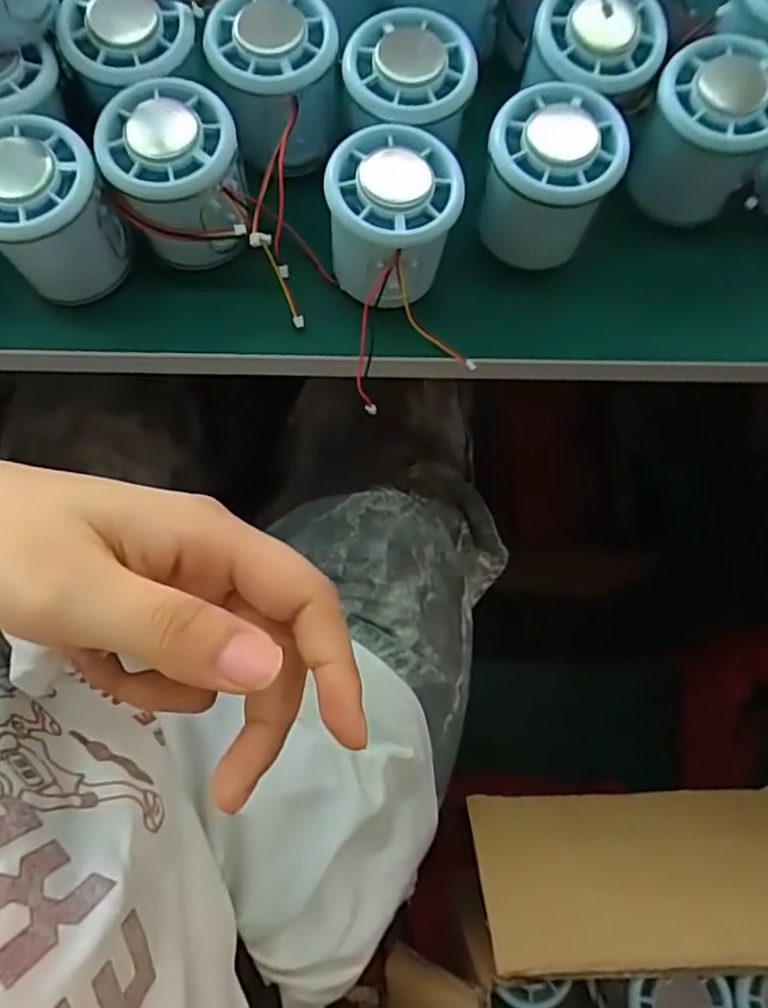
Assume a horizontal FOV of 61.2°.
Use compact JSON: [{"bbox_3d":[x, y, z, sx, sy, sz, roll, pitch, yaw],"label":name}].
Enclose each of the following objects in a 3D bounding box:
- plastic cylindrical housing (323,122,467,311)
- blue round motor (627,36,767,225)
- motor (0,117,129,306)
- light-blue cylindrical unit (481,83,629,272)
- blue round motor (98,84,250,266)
[{"bbox_3d":[0.004,-0.122,0.284,0.054,0.051,0.051,0,75,-1],"label":"plastic cylindrical housing"},{"bbox_3d":[0.145,-0.170,0.303,0.059,0.059,0.056,29,77,7],"label":"blue round motor"},{"bbox_3d":[-0.145,-0.124,0.281,0.055,0.055,0.053,-34,78,-9],"label":"motor"},{"bbox_3d":[0.072,-0.142,0.292,0.054,0.056,0.052,0,75,-1],"label":"light-blue cylindrical unit"},{"bbox_3d":[-0.089,-0.141,0.285,0.056,0.055,0.055,-11,75,-4],"label":"blue round motor"}]

